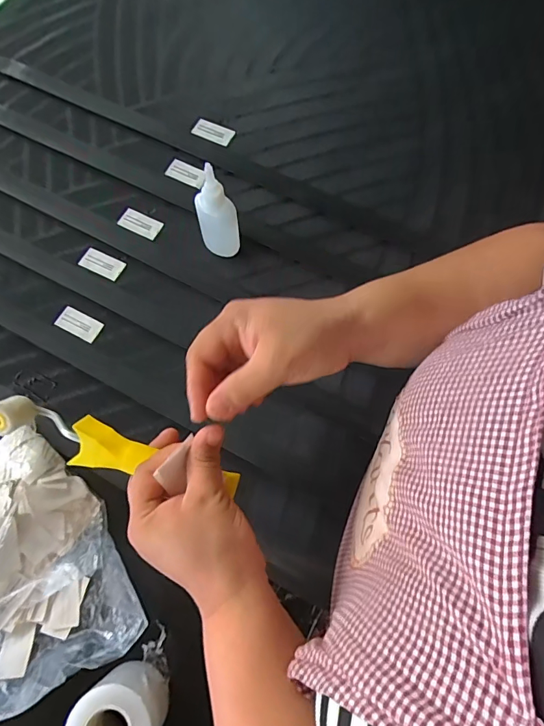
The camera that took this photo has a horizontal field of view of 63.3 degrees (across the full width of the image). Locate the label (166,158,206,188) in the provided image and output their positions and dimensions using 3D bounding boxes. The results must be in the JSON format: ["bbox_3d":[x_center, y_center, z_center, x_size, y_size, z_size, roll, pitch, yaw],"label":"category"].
[{"bbox_3d":[-0.104,-0.232,0.539,0.050,0.004,0.024,28,75,11],"label":"label"}]

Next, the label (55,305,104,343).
[{"bbox_3d":[-0.216,-0.044,0.493,0.051,0.004,0.027,26,74,11],"label":"label"}]

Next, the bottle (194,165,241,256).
[{"bbox_3d":[-0.058,-0.155,0.463,0.039,0.101,0.033,-19,72,-4],"label":"bottle"}]

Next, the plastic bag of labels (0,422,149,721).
[{"bbox_3d":[-0.219,0.182,0.392,0.215,0.044,0.162,37,77,13],"label":"plastic bag of labels"}]

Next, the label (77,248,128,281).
[{"bbox_3d":[-0.198,-0.116,0.514,0.050,0.004,0.025,26,81,6],"label":"label"}]

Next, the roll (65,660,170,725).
[{"bbox_3d":[-0.119,0.278,0.344,0.061,0.055,0.061,-1,71,2],"label":"roll"}]

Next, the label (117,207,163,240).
[{"bbox_3d":[-0.156,-0.166,0.525,0.050,0.004,0.026,26,81,8],"label":"label"}]

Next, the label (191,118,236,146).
[{"bbox_3d":[-0.073,-0.291,0.553,0.052,0.004,0.024,24,74,10],"label":"label"}]

